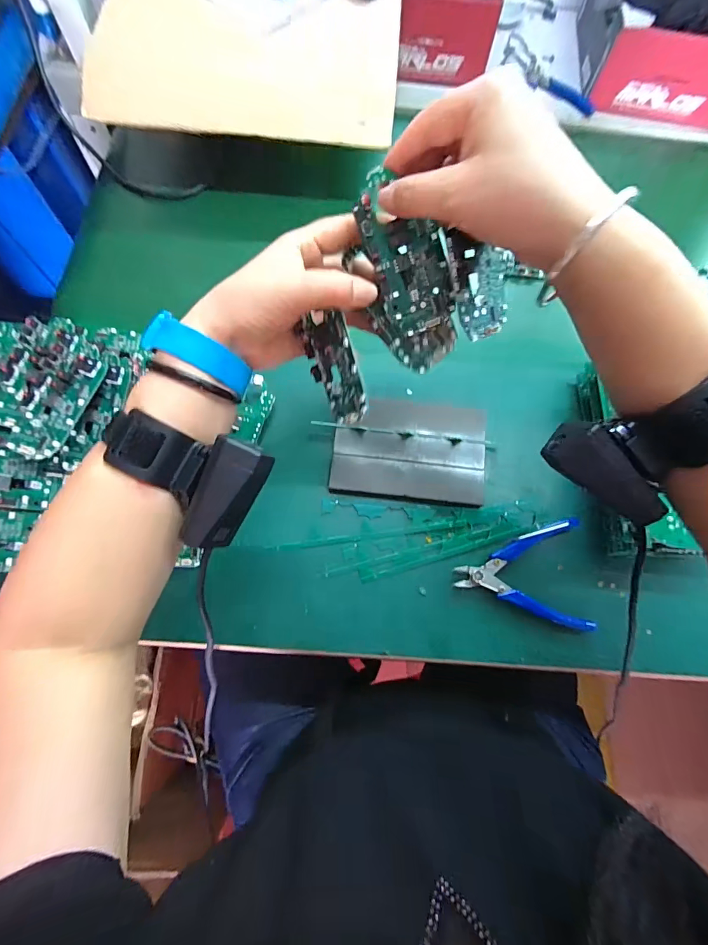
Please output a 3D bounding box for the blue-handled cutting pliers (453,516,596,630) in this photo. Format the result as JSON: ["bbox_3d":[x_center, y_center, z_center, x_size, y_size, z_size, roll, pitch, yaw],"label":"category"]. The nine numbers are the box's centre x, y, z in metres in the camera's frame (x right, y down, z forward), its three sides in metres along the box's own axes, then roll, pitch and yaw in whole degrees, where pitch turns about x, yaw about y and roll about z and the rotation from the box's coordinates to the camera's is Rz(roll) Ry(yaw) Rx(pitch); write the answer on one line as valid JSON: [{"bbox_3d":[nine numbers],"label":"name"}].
[{"bbox_3d":[0.157,0.097,0.386,0.123,0.011,0.099,-2,71,-3],"label":"blue-handled cutting pliers"}]

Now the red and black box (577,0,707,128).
[{"bbox_3d":[0.439,-0.639,0.588,0.185,0.097,0.254,6,71,0],"label":"red and black box"}]

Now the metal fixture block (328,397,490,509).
[{"bbox_3d":[0.057,-0.025,0.420,0.150,0.015,0.106,6,71,-1],"label":"metal fixture block"}]

